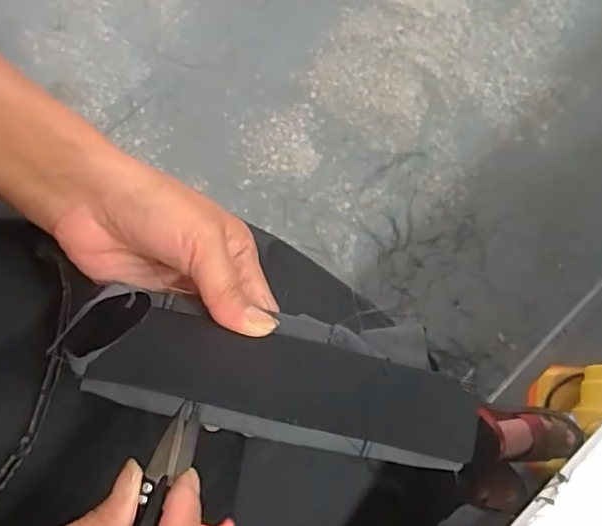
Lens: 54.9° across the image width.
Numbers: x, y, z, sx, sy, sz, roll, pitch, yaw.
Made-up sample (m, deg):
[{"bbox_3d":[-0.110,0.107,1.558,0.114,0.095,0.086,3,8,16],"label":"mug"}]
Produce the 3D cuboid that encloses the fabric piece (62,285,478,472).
[{"bbox_3d":[-0.007,0.050,0.258,0.181,0.030,0.056,13,72,-6],"label":"fabric piece"}]

